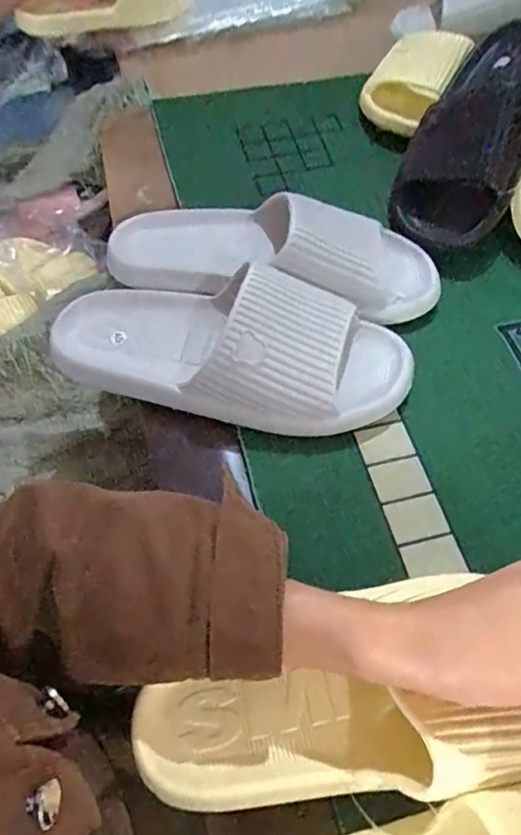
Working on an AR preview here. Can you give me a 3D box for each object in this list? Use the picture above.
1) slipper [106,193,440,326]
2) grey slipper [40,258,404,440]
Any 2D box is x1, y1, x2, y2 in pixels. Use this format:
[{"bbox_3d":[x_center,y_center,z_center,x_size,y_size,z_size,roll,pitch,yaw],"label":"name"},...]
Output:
[{"bbox_3d":[0.008,-0.150,0.491,0.286,0.059,0.108,10,57,8],"label":"slipper"},{"bbox_3d":[-0.027,-0.059,0.441,0.276,0.075,0.103,11,57,8],"label":"grey slipper"}]

